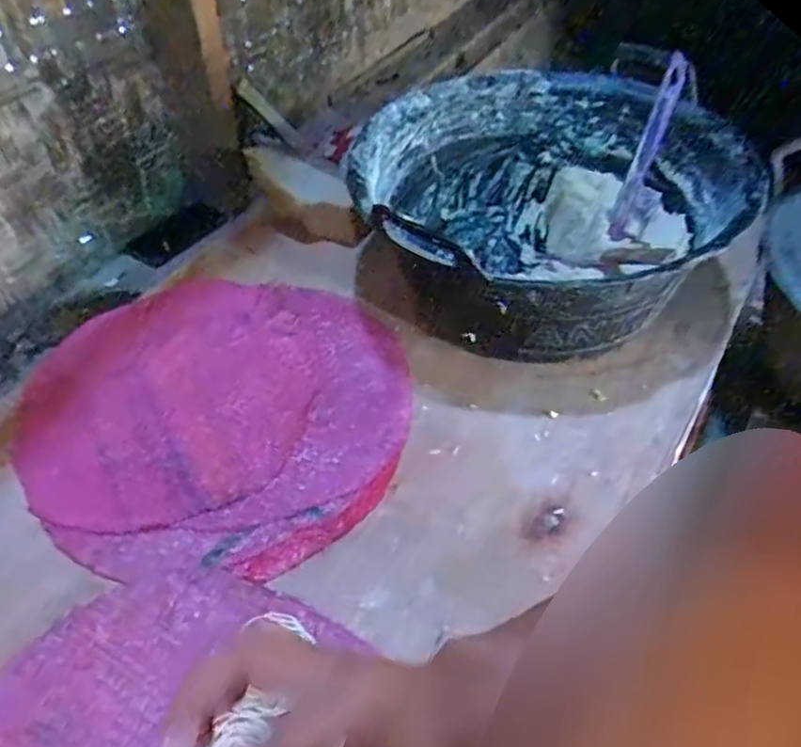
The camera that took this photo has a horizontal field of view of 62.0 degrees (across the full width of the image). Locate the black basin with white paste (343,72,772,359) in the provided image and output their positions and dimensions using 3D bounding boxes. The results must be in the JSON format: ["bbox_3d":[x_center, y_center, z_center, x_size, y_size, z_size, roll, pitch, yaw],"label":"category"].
[{"bbox_3d":[0.156,-0.172,0.747,0.387,0.193,0.352,-1,47,1],"label":"black basin with white paste"}]

